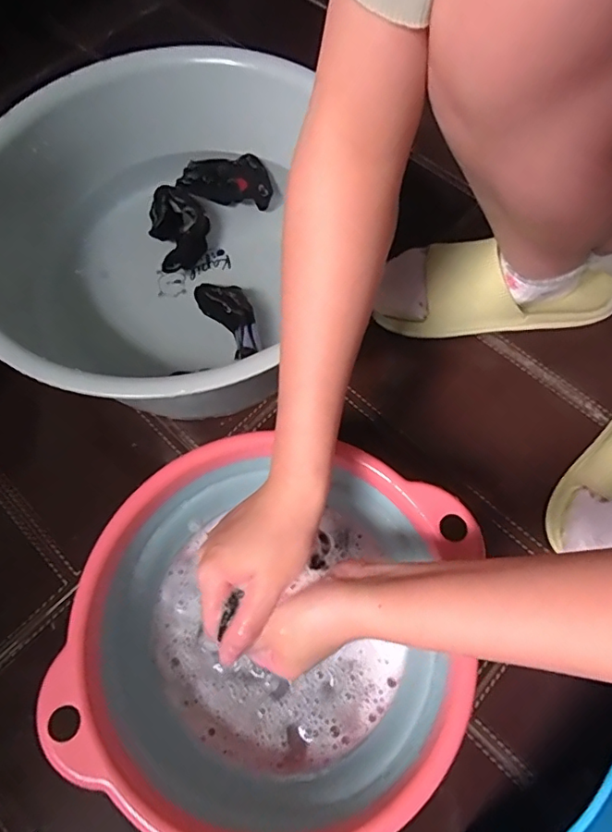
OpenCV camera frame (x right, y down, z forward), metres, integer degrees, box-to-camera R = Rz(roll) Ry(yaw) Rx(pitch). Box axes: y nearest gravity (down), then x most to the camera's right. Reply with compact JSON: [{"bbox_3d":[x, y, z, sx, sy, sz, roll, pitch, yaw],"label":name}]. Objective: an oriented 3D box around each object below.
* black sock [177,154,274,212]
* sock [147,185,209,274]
[{"bbox_3d":[-0.091,-0.266,0.598,0.101,0.022,0.058,2,67,1],"label":"black sock"},{"bbox_3d":[-0.137,-0.205,0.572,0.058,0.024,0.110,-13,67,-5],"label":"sock"}]

